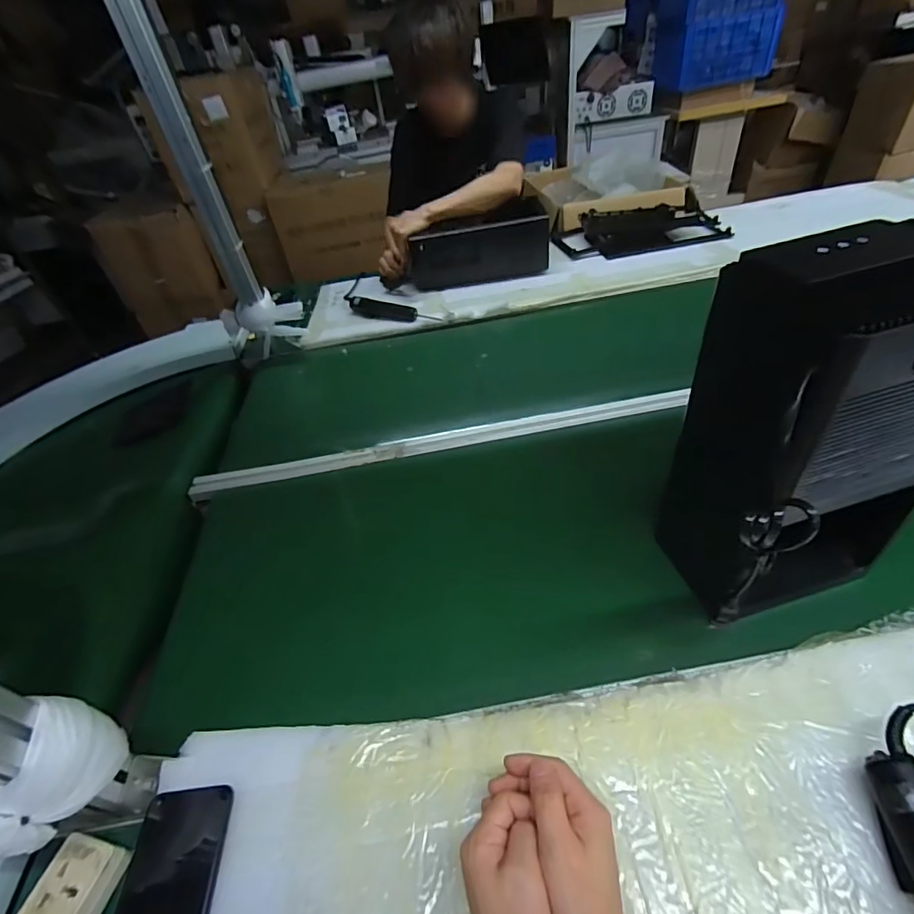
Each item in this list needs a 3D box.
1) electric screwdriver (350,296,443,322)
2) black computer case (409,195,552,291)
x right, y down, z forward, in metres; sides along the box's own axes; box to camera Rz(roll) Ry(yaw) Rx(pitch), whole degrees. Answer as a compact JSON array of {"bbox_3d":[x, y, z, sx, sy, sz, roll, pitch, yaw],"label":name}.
[{"bbox_3d":[-0.165,-0.349,1.135,0.262,0.039,0.043,18,49,28],"label":"electric screwdriver"},{"bbox_3d":[0.053,-0.556,1.228,0.349,0.144,0.126,-6,42,4],"label":"black computer case"}]

